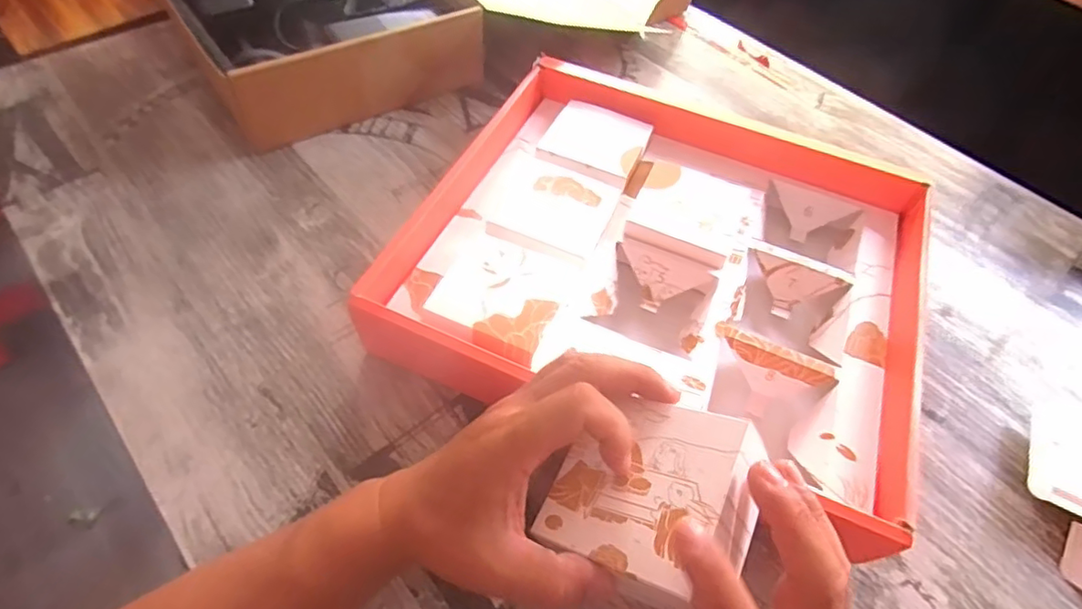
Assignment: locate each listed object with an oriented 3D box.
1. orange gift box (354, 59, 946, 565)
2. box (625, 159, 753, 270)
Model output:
[{"bbox_3d":[0.108,-0.045,0.491,0.365,0.069,0.384,21,55,10],"label":"orange gift box"},{"bbox_3d":[0.125,-0.079,0.501,0.086,0.015,0.096,22,55,11],"label":"box"}]

